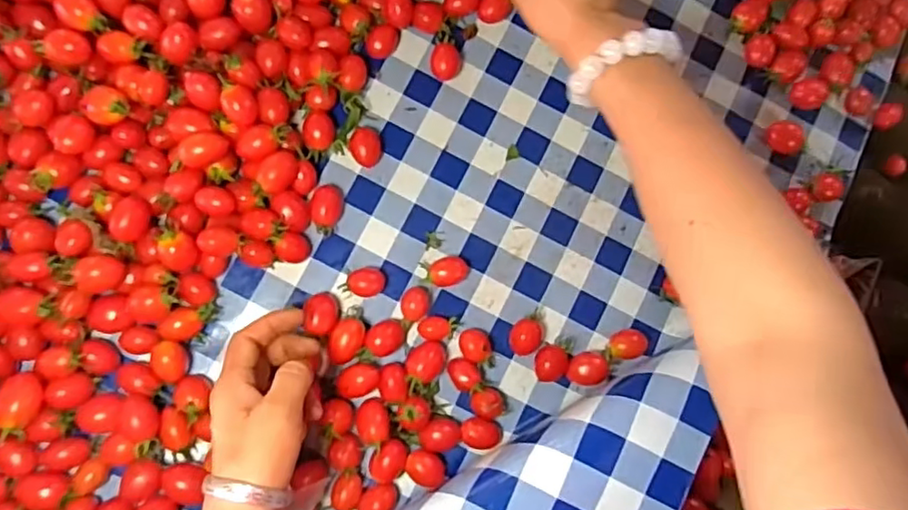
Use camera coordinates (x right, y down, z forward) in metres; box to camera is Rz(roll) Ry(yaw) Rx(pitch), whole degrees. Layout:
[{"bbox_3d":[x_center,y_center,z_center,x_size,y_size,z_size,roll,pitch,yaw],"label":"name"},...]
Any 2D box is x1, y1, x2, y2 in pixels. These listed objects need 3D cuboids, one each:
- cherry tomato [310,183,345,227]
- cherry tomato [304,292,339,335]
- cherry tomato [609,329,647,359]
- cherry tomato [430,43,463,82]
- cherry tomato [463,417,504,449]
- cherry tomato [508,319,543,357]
[{"bbox_3d":[-0.095,-0.038,0.473,0.022,0.017,0.034,11,82,-5],"label":"cherry tomato"},{"bbox_3d":[-0.097,0.043,0.465,0.023,0.019,0.031,13,82,-5],"label":"cherry tomato"},{"bbox_3d":[0.133,0.069,0.486,0.029,0.016,0.020,-16,85,-8],"label":"cherry tomato"},{"bbox_3d":[-0.006,-0.152,0.500,0.025,0.018,0.031,10,82,-5],"label":"cherry tomato"},{"bbox_3d":[0.021,0.132,0.467,0.030,0.017,0.021,18,81,-4],"label":"cherry tomato"},{"bbox_3d":[0.054,0.062,0.477,0.024,0.017,0.026,1,83,-6],"label":"cherry tomato"}]

